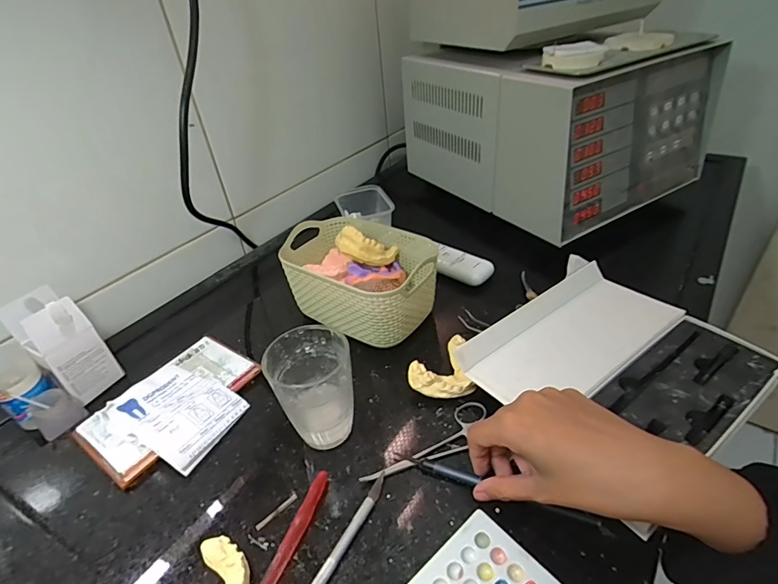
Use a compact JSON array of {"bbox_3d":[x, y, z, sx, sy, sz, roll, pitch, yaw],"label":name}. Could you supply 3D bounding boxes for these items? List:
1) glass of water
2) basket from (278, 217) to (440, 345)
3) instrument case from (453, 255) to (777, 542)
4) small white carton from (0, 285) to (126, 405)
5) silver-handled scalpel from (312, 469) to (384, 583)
[{"bbox_3d":[-0.058,0.082,0.370,0.064,0.092,0.060,-30,42,-27],"label":"glass of water"},{"bbox_3d":[-0.034,-0.016,0.498,0.176,0.088,0.115,19,44,31],"label":"basket"},{"bbox_3d":[0.200,0.066,0.400,0.213,0.035,0.199,-28,41,-25],"label":"instrument case"},{"bbox_3d":[-0.338,0.056,0.456,0.057,0.109,0.055,20,44,32],"label":"small white carton"},{"bbox_3d":[-0.037,0.185,0.301,0.009,0.007,0.135,15,42,27],"label":"silver-handled scalpel"}]

